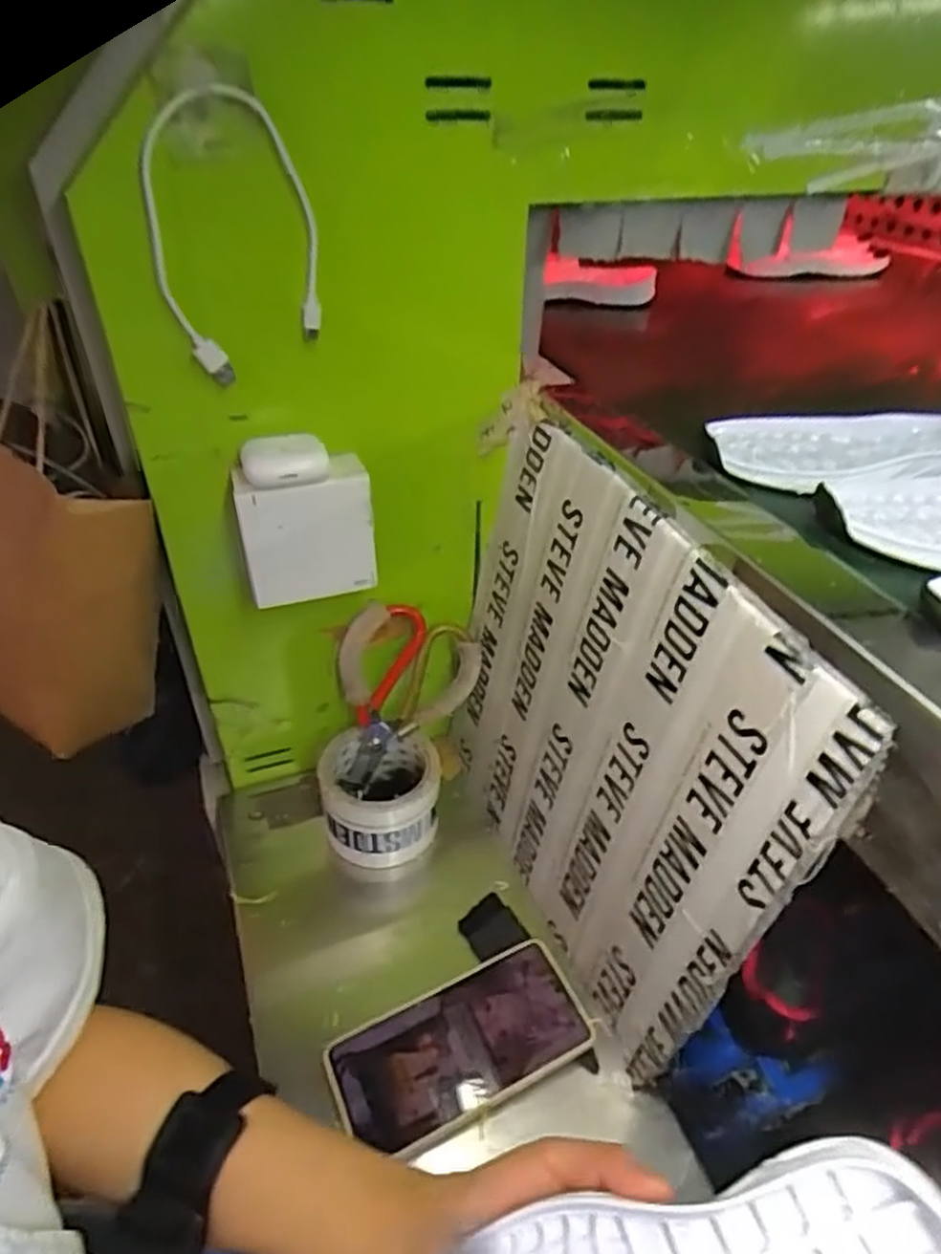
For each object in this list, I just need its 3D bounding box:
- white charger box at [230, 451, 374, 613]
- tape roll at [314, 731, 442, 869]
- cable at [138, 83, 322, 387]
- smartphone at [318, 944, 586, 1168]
[{"bbox_3d":[-0.109,-0.064,0.488,0.084,0.085,0.033,-10,40,-14],"label":"white charger box"},{"bbox_3d":[-0.074,0.141,0.609,0.094,0.074,0.086,6,35,-4],"label":"tape roll"},{"bbox_3d":[-0.129,-0.207,0.399,0.087,0.142,0.017,0,36,-13],"label":"cable"},{"bbox_3d":[-0.005,0.274,0.478,0.164,0.014,0.082,-11,40,-27],"label":"smartphone"}]

